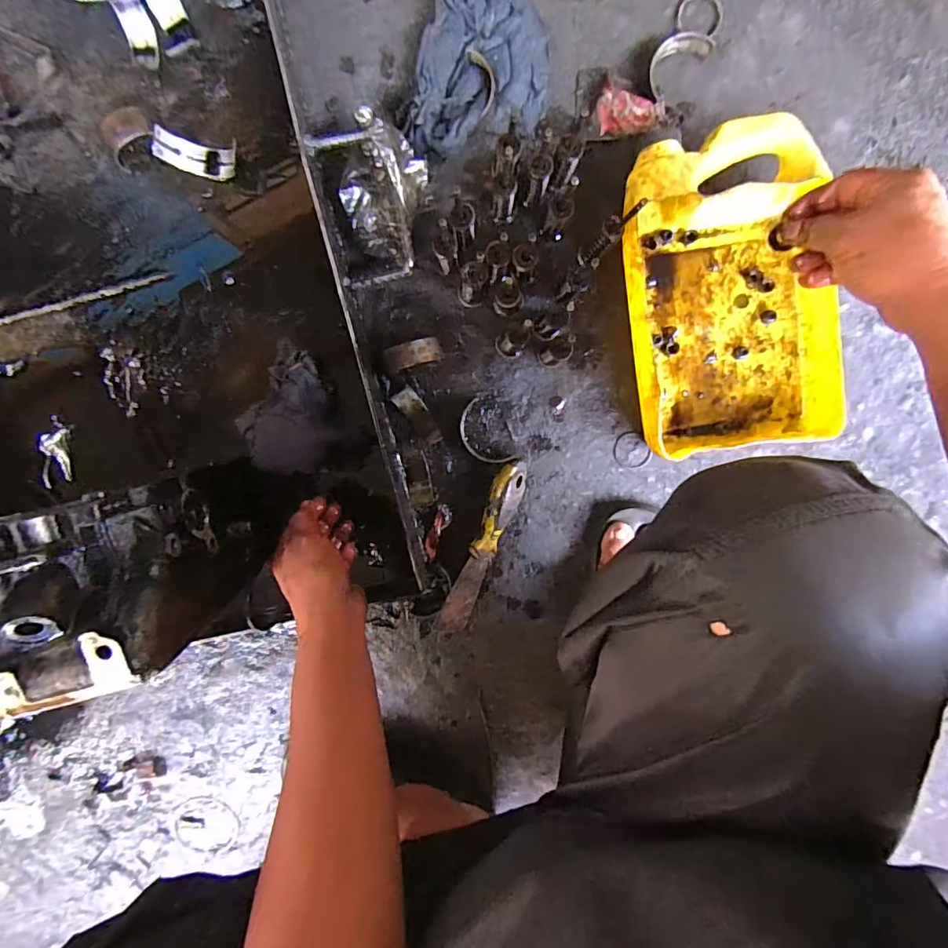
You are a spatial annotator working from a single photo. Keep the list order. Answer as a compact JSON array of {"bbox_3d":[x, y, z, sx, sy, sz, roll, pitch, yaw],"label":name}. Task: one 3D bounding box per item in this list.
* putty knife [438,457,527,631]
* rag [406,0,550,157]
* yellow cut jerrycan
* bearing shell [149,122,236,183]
[{"bbox_3d":[0.008,0.084,0.535,0.032,0.028,0.204,21,98,-4],"label":"putty knife"},{"bbox_3d":[0.009,-0.376,0.472,0.119,0.028,0.150,10,99,-2],"label":"rag"},{"bbox_3d":[0.240,-0.164,0.482,0.176,0.070,0.281,-10,99,1],"label":"yellow cut jerrycan"},{"bbox_3d":[-0.260,-0.299,0.467,0.068,0.024,0.030,6,99,-21],"label":"bearing shell"}]

